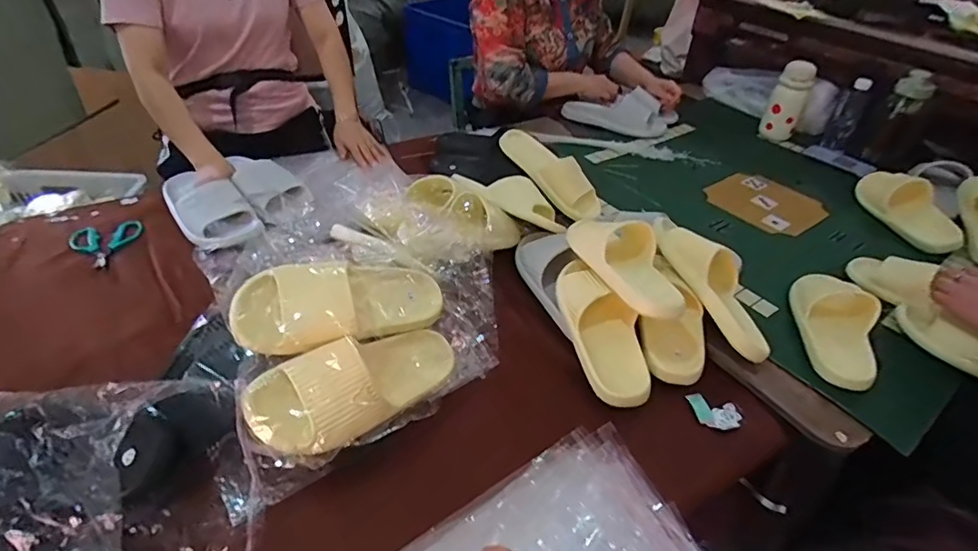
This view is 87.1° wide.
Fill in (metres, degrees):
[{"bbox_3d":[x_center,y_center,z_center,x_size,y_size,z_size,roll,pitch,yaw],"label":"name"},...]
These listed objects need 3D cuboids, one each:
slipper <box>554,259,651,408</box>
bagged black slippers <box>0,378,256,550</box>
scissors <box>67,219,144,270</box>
[{"bbox_3d":[0.163,0.064,0.719,0.100,0.069,0.238,-9,55,-14],"label":"slipper"},{"bbox_3d":[-0.401,0.222,0.491,0.312,0.113,0.215,-4,42,-8],"label":"bagged black slippers"},{"bbox_3d":[-0.661,-0.066,0.904,0.134,0.010,0.106,28,47,26],"label":"scissors"}]

